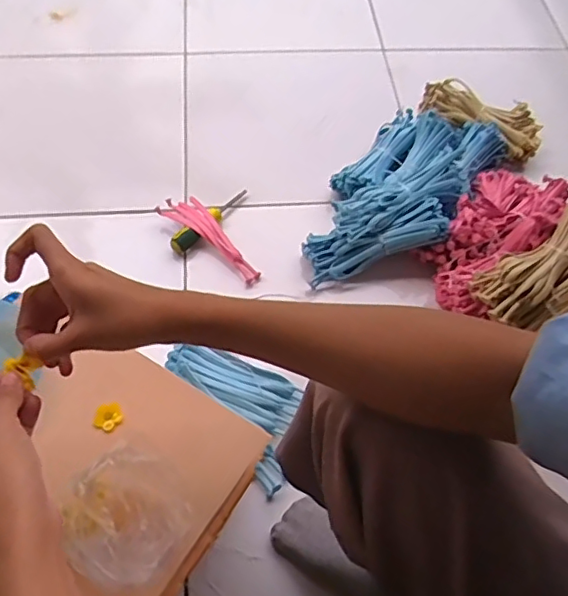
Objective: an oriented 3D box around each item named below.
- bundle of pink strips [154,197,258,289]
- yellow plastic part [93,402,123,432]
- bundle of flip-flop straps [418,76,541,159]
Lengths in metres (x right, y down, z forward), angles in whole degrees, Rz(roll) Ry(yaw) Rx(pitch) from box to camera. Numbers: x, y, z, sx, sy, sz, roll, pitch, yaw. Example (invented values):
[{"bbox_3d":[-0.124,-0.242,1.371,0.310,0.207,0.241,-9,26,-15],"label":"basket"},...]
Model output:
[{"bbox_3d":[-0.109,-0.097,0.879,0.195,0.026,0.049,40,65,19],"label":"bundle of pink strips"},{"bbox_3d":[-0.151,0.103,0.491,0.024,0.005,0.023,1,59,-2],"label":"yellow plastic part"},{"bbox_3d":[0.350,-0.327,1.018,0.228,0.056,0.076,38,65,18],"label":"bundle of flip-flop straps"}]

